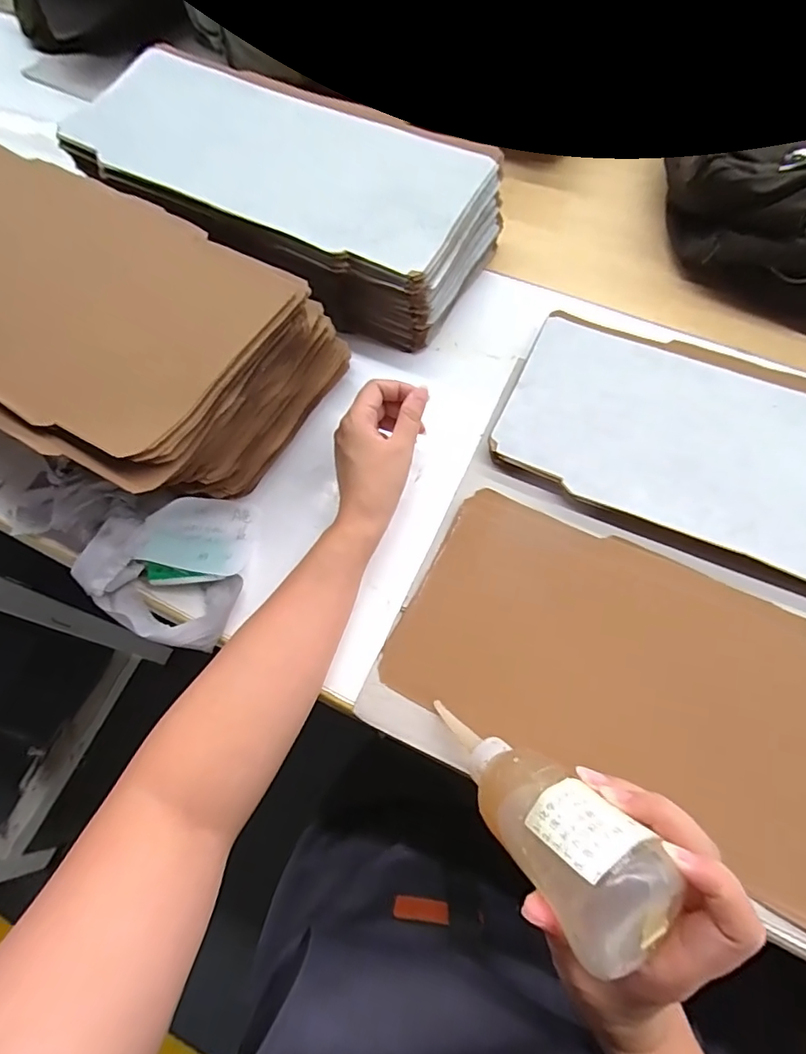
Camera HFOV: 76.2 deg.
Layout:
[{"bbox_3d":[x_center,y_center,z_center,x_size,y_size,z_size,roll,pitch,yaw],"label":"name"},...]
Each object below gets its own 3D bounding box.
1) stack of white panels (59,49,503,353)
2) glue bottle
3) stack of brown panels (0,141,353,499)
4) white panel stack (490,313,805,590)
[{"bbox_3d":[-0.136,-0.349,0.540,0.442,0.091,0.201,28,71,12],"label":"stack of white panels"},{"bbox_3d":[0.068,0.153,0.292,0.052,0.047,0.161,-41,27,-13],"label":"glue bottle"},{"bbox_3d":[-0.288,-0.179,0.456,0.419,0.117,0.227,27,70,12],"label":"stack of brown panels"},{"bbox_3d":[0.299,-0.058,0.430,0.421,0.025,0.190,21,70,11],"label":"white panel stack"}]

